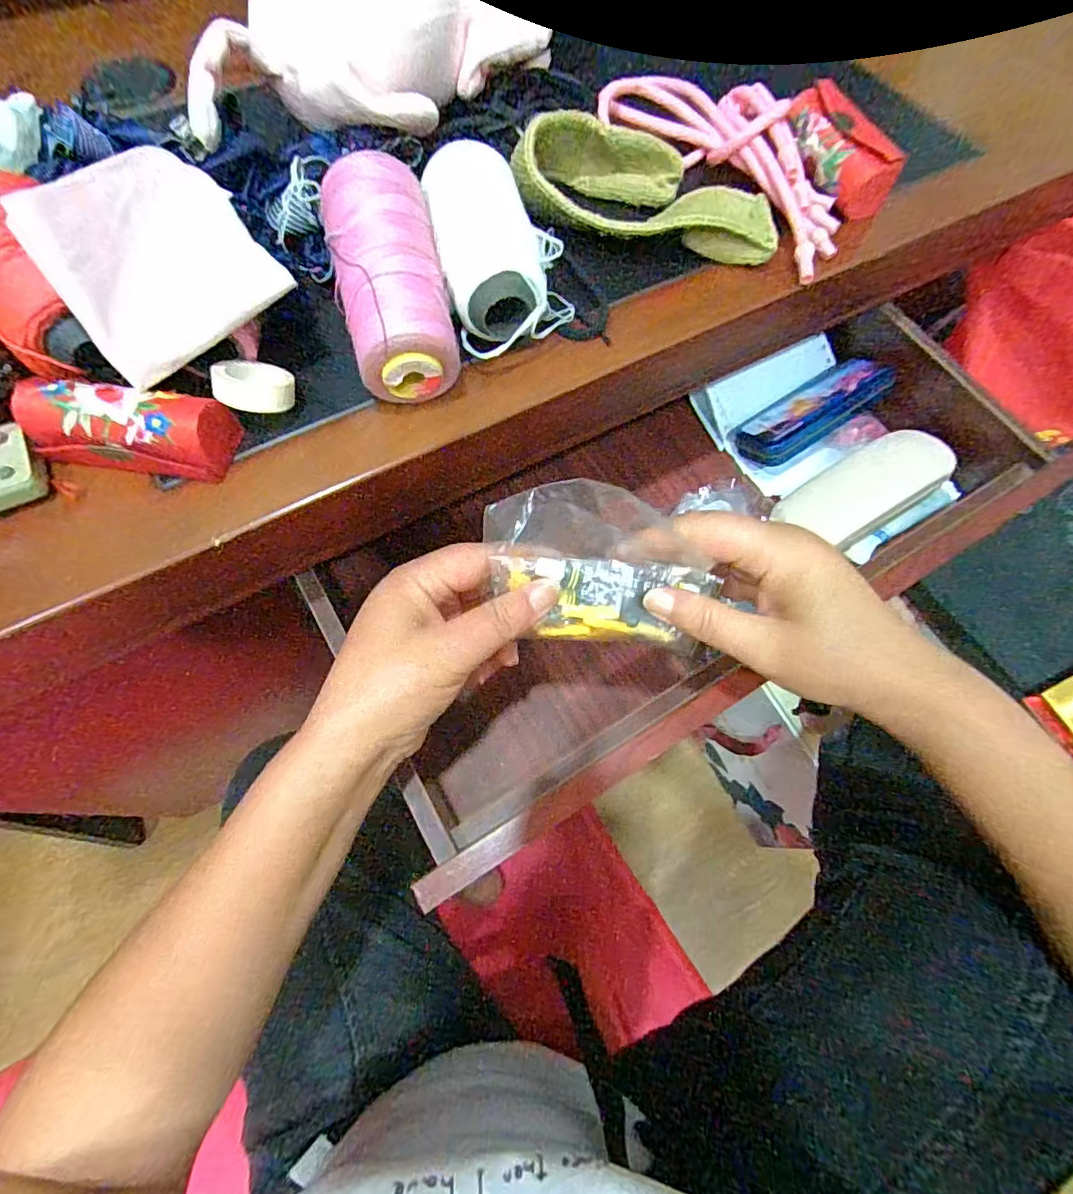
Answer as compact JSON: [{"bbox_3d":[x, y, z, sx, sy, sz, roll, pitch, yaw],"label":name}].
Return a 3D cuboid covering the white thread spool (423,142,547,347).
[{"bbox_3d":[-0.027,-0.183,0.290,0.050,0.043,0.111,-14,68,-7],"label":"white thread spool"}]

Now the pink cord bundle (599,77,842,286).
[{"bbox_3d":[0.130,-0.280,0.337,0.092,0.021,0.184,-34,72,-14],"label":"pink cord bundle"}]

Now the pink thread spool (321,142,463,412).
[{"bbox_3d":[-0.073,-0.159,0.264,0.052,0.043,0.121,-11,83,-6],"label":"pink thread spool"}]

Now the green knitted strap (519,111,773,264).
[{"bbox_3d":[0.065,-0.239,0.317,0.150,0.045,0.068,6,67,1],"label":"green knitted strap"}]

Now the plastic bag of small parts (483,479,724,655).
[{"bbox_3d":[0.032,-0.015,0.268,0.111,0.013,0.080,4,109,-2],"label":"plastic bag of small parts"}]

